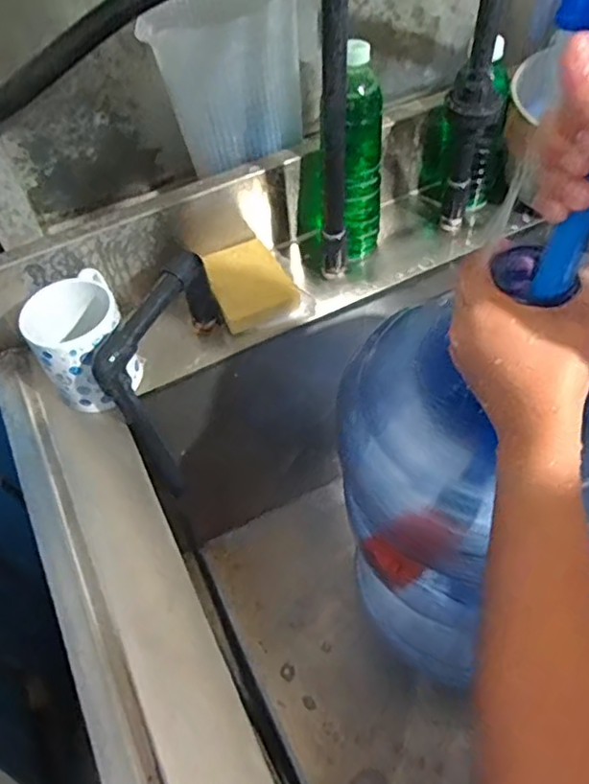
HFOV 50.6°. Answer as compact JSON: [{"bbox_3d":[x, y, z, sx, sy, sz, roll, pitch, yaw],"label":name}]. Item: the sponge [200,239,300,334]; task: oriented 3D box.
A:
[{"bbox_3d":[-0.046,-0.112,0.638,0.077,0.026,0.094,-23,54,-12],"label":"sponge"}]

